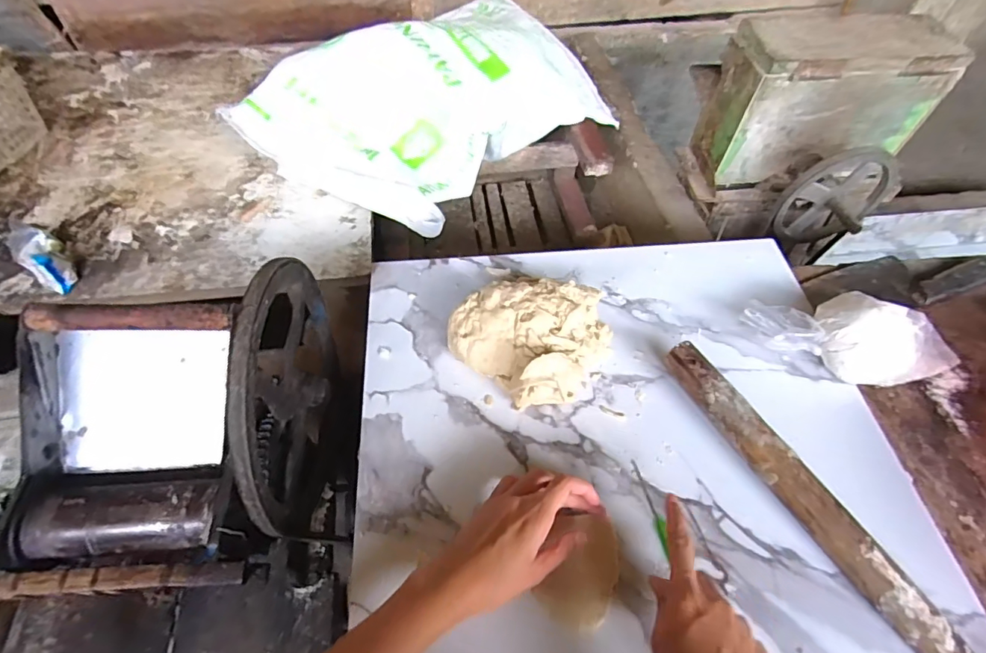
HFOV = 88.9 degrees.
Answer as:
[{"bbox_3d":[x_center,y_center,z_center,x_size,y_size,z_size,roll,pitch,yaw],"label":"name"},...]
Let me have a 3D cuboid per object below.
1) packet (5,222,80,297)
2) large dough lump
[{"bbox_3d":[-0.730,-0.114,0.810,0.146,0.062,0.061,42,63,11],"label":"packet"},{"bbox_3d":[0.035,0.007,0.502,0.150,0.064,0.132,25,58,16],"label":"large dough lump"}]

